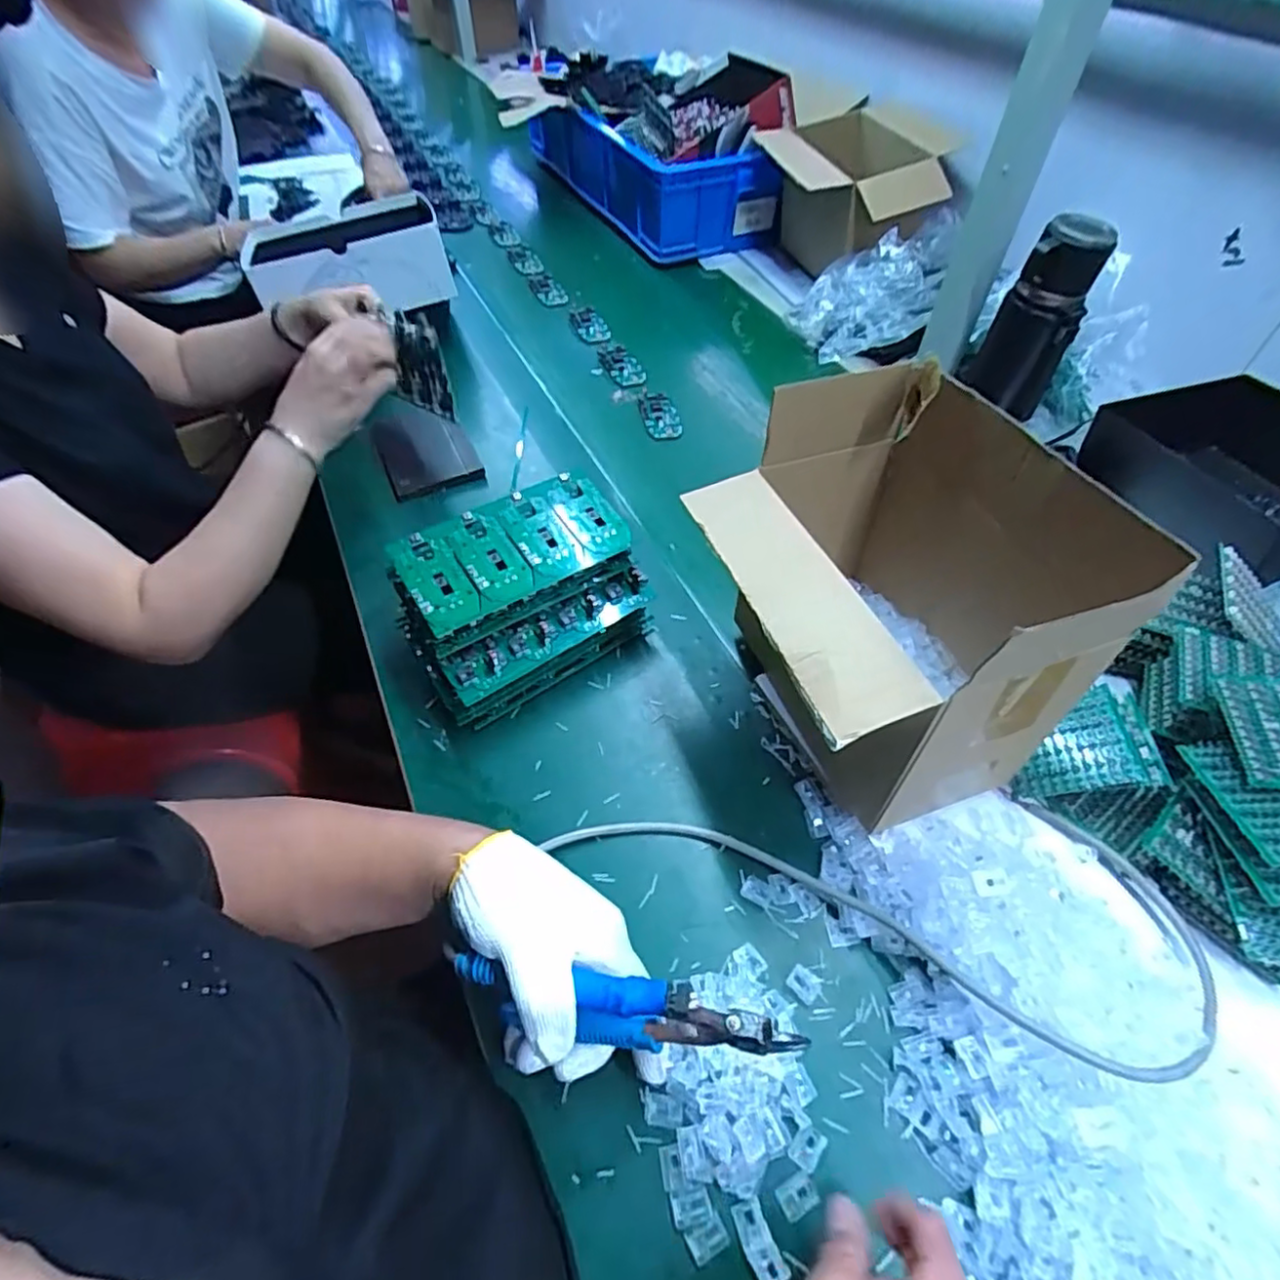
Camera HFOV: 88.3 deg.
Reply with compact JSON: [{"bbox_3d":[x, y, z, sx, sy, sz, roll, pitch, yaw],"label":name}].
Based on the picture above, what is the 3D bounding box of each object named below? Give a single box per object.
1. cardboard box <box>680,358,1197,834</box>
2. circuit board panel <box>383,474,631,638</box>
[{"bbox_3d":[0.165,-0.018,0.471,0.208,0.223,0.236,-16,54,-10],"label":"cardboard box"},{"bbox_3d":[-0.104,-0.079,0.546,0.181,0.014,0.098,-29,62,-22],"label":"circuit board panel"}]

